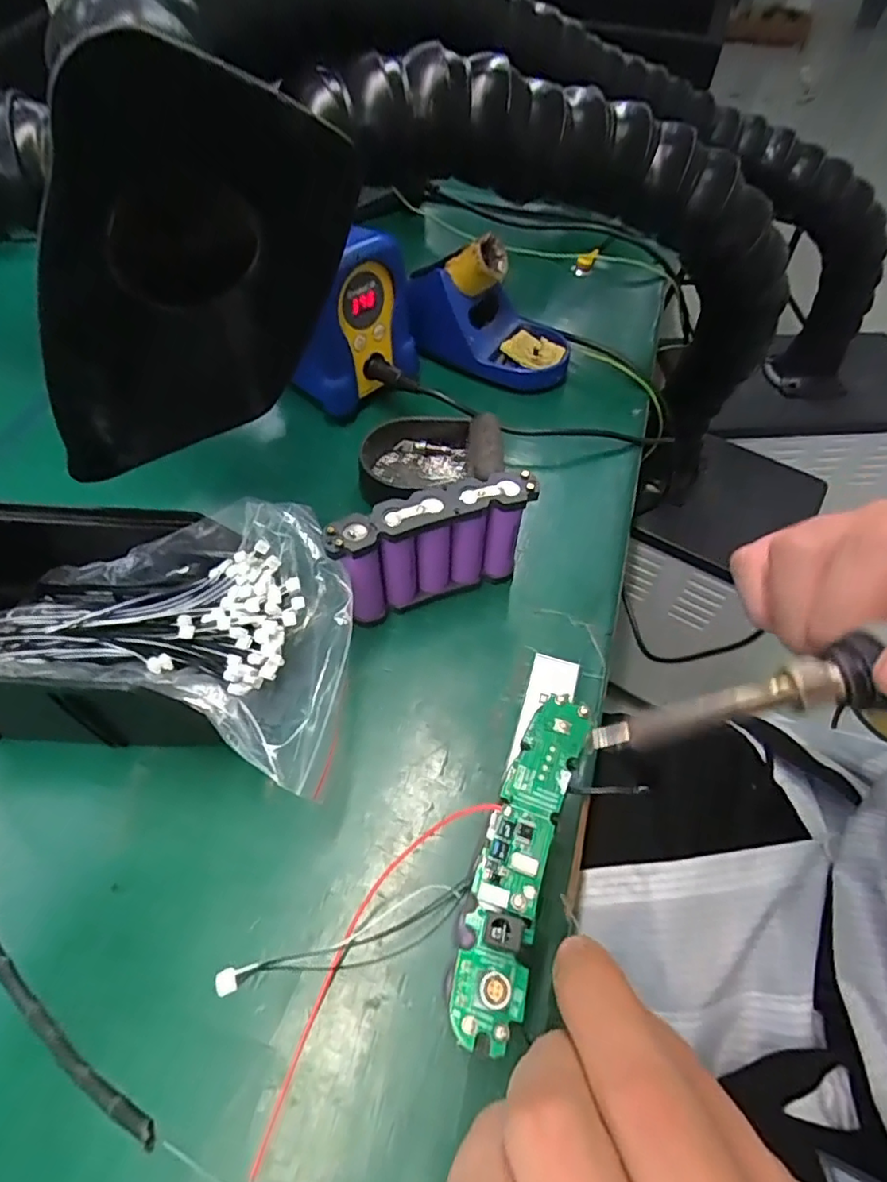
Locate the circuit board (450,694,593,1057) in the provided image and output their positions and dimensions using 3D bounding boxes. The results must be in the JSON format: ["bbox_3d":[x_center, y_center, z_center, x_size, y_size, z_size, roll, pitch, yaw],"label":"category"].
[{"bbox_3d":[0.028,0.088,0.203,0.024,0.014,0.114,17,58,10],"label":"circuit board"}]

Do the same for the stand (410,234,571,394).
[{"bbox_3d":[0.042,-0.227,0.482,0.131,0.088,0.082,9,55,5],"label":"stand"}]

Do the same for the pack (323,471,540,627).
[{"bbox_3d":[-0.006,-0.022,0.341,0.112,0.079,0.025,-17,57,-13],"label":"pack"}]

